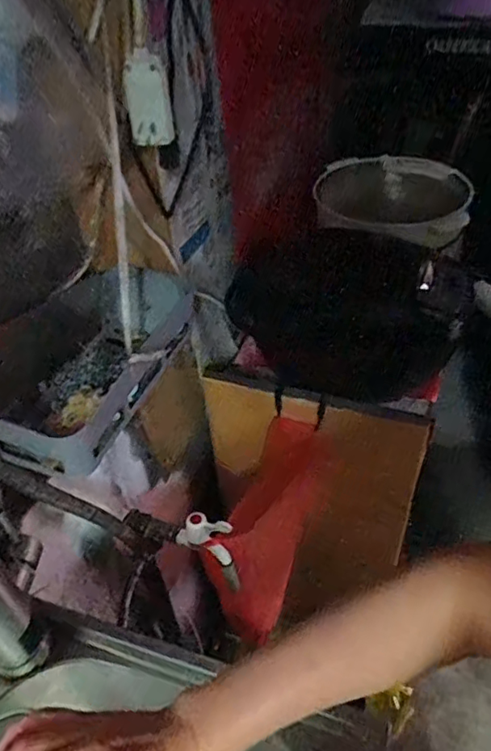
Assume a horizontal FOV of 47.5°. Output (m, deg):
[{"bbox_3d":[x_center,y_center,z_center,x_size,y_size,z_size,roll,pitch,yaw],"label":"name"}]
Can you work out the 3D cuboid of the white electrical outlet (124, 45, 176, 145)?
[{"bbox_3d":[-0.099,-0.279,0.562,0.039,0.084,0.021,-4,41,2],"label":"white electrical outlet"}]

